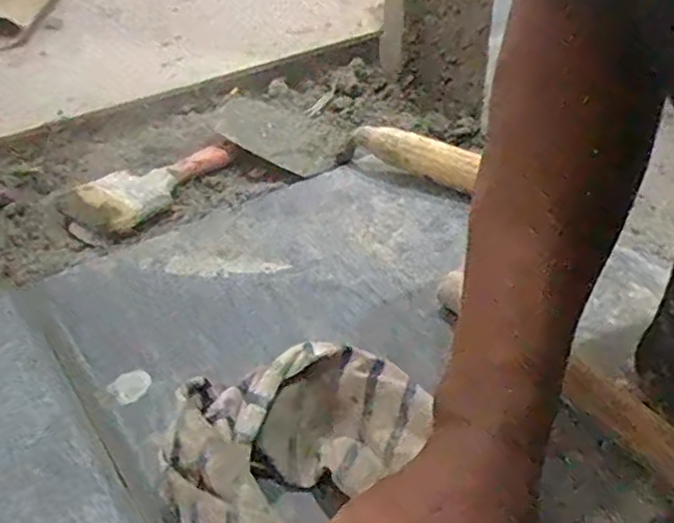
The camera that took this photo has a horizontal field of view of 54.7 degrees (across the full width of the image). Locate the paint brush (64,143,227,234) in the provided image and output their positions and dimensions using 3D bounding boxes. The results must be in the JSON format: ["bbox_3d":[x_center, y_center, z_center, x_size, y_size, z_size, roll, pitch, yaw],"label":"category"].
[{"bbox_3d":[-0.167,-0.076,0.593,0.066,0.015,0.150,23,46,29],"label":"paint brush"}]

